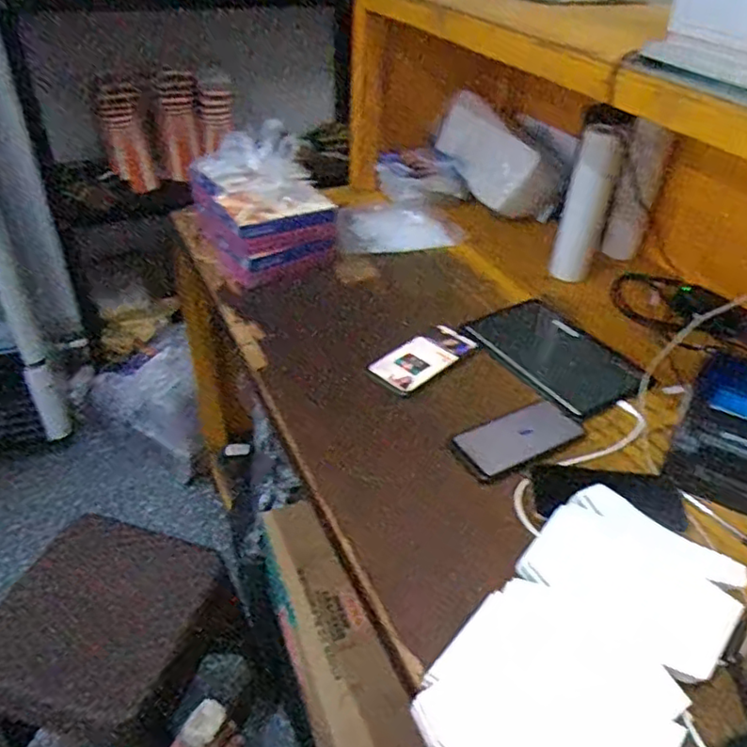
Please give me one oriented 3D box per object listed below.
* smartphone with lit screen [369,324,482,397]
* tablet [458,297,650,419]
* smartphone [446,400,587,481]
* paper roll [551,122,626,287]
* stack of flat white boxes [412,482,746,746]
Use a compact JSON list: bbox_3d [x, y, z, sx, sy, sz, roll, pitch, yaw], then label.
[{"bbox_3d":[0.072,-0.021,0.892,0.082,0.012,0.167,31,46,30],"label":"smartphone with lit screen"},{"bbox_3d":[0.263,-0.033,0.916,0.168,0.011,0.241,-20,45,-27],"label":"tablet"},{"bbox_3d":[0.182,0.079,0.775,0.166,0.007,0.077,-18,44,-25],"label":"smartphone"},{"bbox_3d":[0.349,-0.268,1.030,0.065,0.240,0.053,17,40,15],"label":"paper roll"},{"bbox_3d":[0.199,0.241,0.567,0.182,0.027,0.320,31,46,29],"label":"stack of flat white boxes"}]

